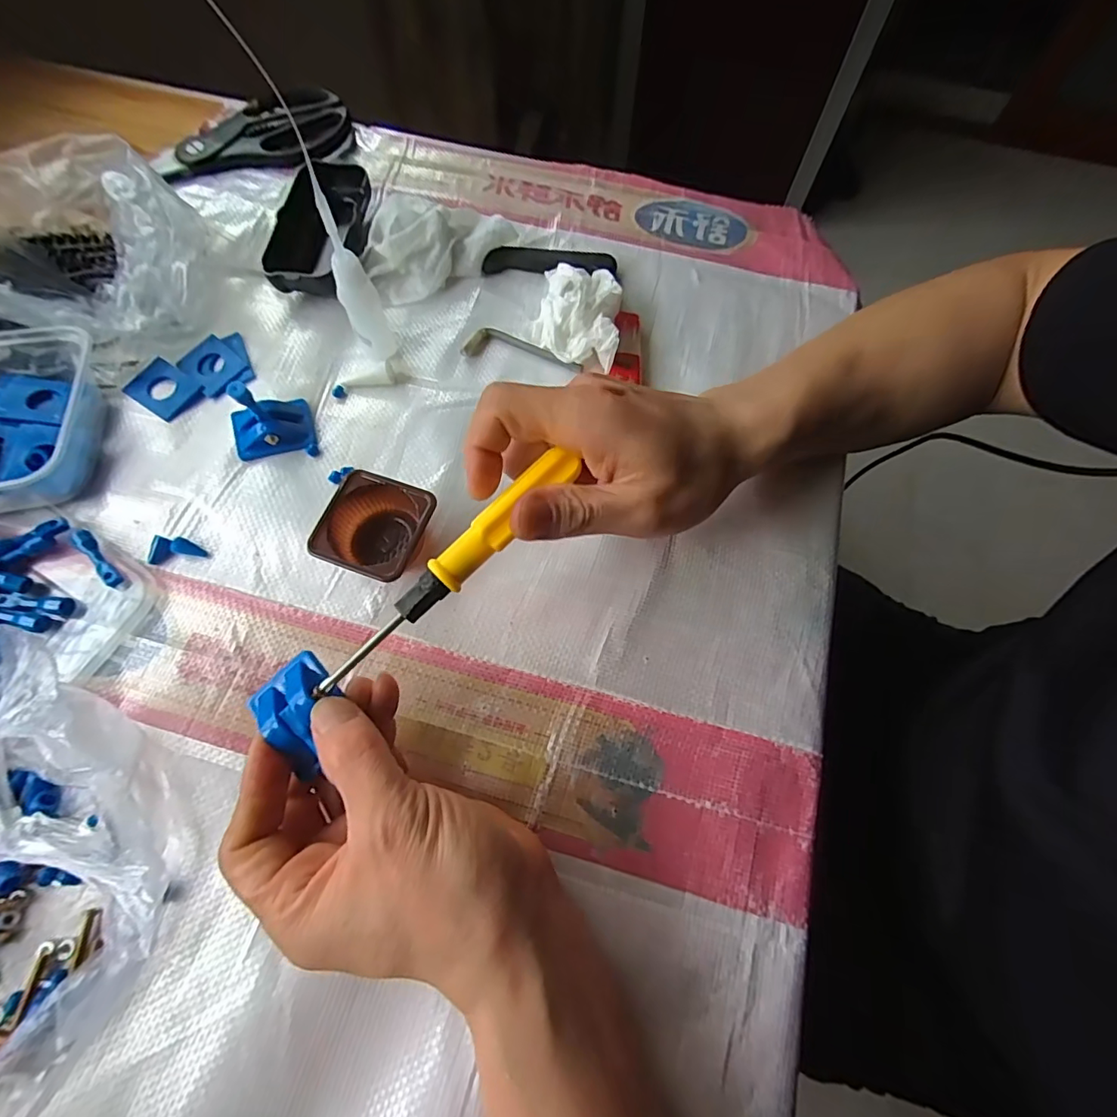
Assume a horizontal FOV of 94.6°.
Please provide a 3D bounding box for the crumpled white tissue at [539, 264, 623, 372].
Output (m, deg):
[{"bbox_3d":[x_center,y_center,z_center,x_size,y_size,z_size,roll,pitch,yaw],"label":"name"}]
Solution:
[{"bbox_3d":[0.014,-0.165,0.338,0.052,0.039,0.083,5,68,1],"label":"crumpled white tissue"}]

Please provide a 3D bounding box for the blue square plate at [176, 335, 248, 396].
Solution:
[{"bbox_3d":[-0.223,-0.126,0.332,0.038,0.004,0.030,42,73,14],"label":"blue square plate"}]

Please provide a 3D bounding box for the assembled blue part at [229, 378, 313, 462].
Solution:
[{"bbox_3d":[-0.175,-0.084,0.303,0.045,0.035,0.039,-16,69,-8],"label":"assembled blue part"}]

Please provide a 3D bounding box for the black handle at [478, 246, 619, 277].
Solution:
[{"bbox_3d":[-0.006,-0.211,0.365,0.092,0.012,0.022,5,68,1],"label":"black handle"}]

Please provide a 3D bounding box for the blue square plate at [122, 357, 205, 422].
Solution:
[{"bbox_3d":[-0.251,-0.109,0.326,0.042,0.004,0.032,33,71,12],"label":"blue square plate"}]

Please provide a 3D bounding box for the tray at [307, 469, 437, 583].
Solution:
[{"bbox_3d":[-0.099,-0.014,0.282,0.053,0.026,0.054,19,69,7],"label":"tray"}]

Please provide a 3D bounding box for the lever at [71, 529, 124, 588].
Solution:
[{"bbox_3d":[-0.251,0.000,0.281,0.008,0.013,0.037,-41,74,-16],"label":"lever"}]

